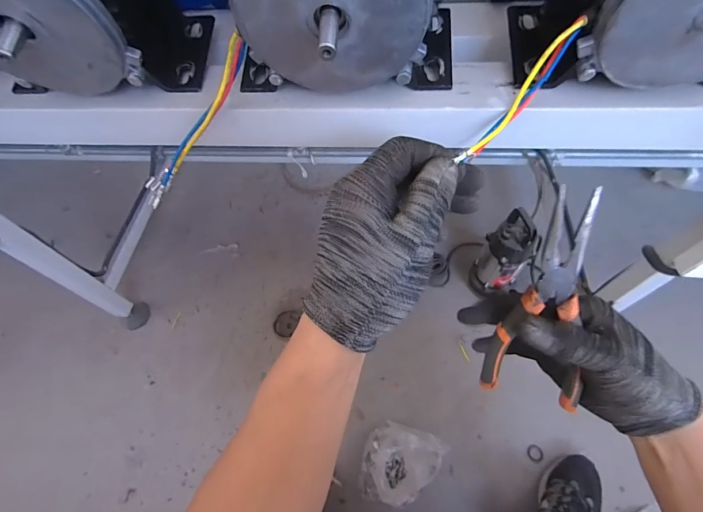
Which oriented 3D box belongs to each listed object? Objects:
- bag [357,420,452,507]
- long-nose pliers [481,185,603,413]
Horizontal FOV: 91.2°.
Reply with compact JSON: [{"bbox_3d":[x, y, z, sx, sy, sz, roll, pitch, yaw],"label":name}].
[{"bbox_3d":[0.087,0.440,0.724,0.142,0.152,0.171,29,64,19],"label":"bag"},{"bbox_3d":[0.163,0.043,0.276,0.071,0.189,0.021,9,24,9],"label":"long-nose pliers"}]

